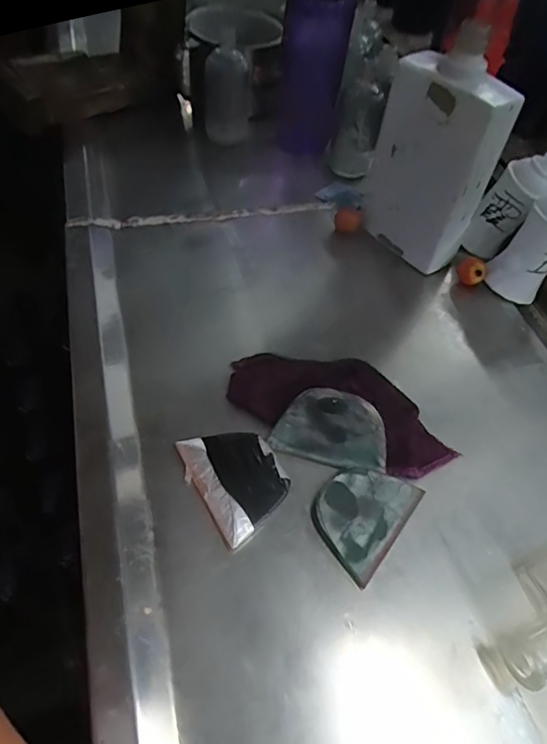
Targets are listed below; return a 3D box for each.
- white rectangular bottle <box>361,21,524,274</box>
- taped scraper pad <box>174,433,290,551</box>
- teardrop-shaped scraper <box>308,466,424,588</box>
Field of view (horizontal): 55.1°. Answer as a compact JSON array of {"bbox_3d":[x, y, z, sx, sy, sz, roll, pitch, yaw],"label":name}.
[{"bbox_3d":[0.149,-0.200,0.498,0.059,0.185,0.108,-25,58,-20],"label":"white rectangular bottle"},{"bbox_3d":[-0.027,0.073,0.373,0.062,0.007,0.082,-28,59,-22],"label":"taped scraper pad"},{"bbox_3d":[0.060,0.095,0.362,0.059,0.005,0.080,33,58,20],"label":"teardrop-shaped scraper"}]

